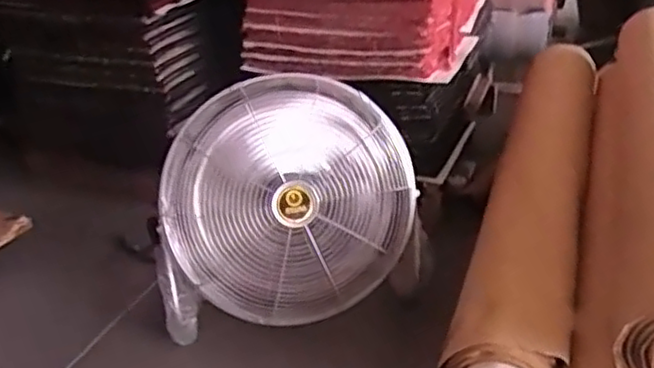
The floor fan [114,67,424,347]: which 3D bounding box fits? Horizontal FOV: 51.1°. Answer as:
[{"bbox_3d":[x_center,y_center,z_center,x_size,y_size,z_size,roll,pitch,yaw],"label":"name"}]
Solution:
[{"bbox_3d":[-0.079,0.038,1.232,0.470,0.361,0.184,-7,29,-5],"label":"floor fan"}]

